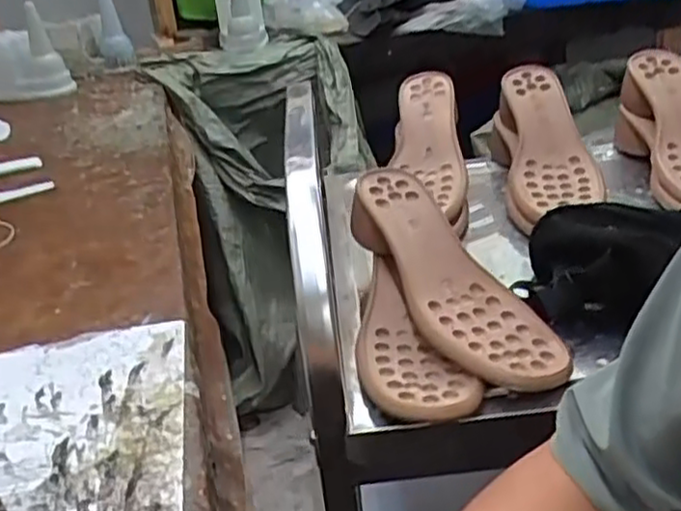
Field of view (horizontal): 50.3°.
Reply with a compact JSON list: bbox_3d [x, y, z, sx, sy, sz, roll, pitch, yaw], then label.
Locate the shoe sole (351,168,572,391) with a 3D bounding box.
[{"bbox_3d":[0.087,0.019,0.590,0.084,0.042,0.240,-20,54,-23],"label":"shoe sole"}]

